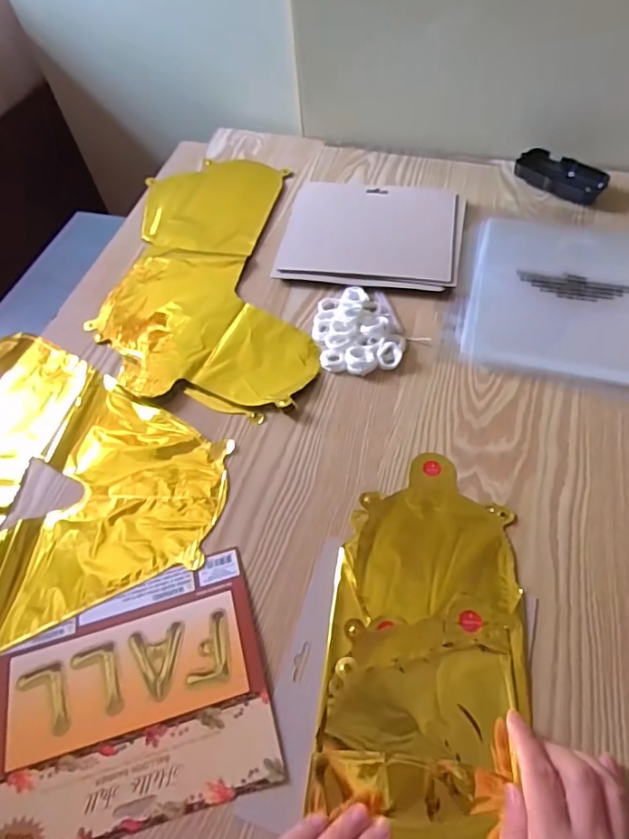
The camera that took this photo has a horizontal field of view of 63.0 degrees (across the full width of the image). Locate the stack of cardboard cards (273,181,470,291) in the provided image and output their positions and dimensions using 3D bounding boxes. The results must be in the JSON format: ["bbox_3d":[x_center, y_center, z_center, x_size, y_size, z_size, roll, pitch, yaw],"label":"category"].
[{"bbox_3d":[0.068,-0.223,0.604,0.202,0.013,0.167,8,57,10],"label":"stack of cardboard cards"}]

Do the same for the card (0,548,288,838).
[{"bbox_3d":[-0.130,0.192,0.359,0.189,0.004,0.151,-15,56,-6],"label":"card"}]

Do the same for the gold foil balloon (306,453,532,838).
[{"bbox_3d":[0.081,0.151,0.375,0.136,0.011,0.271,6,57,8],"label":"gold foil balloon"}]

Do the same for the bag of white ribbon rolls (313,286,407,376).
[{"bbox_3d":[0.044,-0.096,0.525,0.088,0.026,0.109,-11,56,-3],"label":"bag of white ribbon rolls"}]

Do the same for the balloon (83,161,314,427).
[{"bbox_3d":[-0.133,-0.177,0.604,0.220,0.010,0.419,-8,56,-1],"label":"balloon"}]

